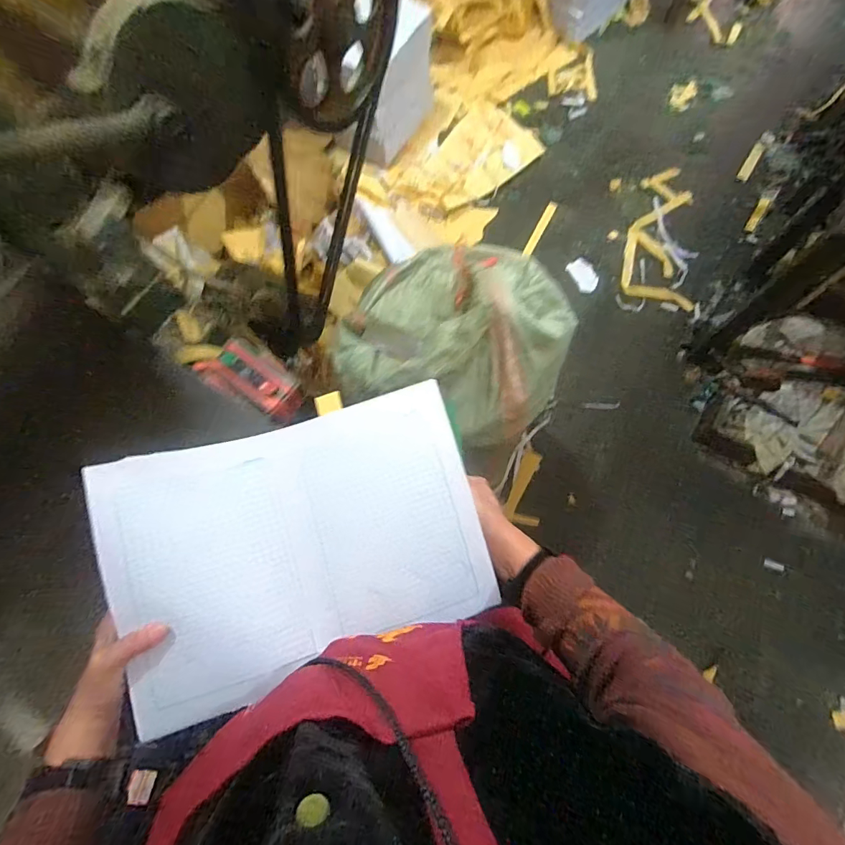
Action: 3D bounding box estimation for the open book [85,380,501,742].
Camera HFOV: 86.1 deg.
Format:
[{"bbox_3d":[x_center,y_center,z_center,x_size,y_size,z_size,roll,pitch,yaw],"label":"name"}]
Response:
[{"bbox_3d":[-0.119,0.119,0.459,0.349,0.079,0.249,-17,73,-4],"label":"open book"}]

